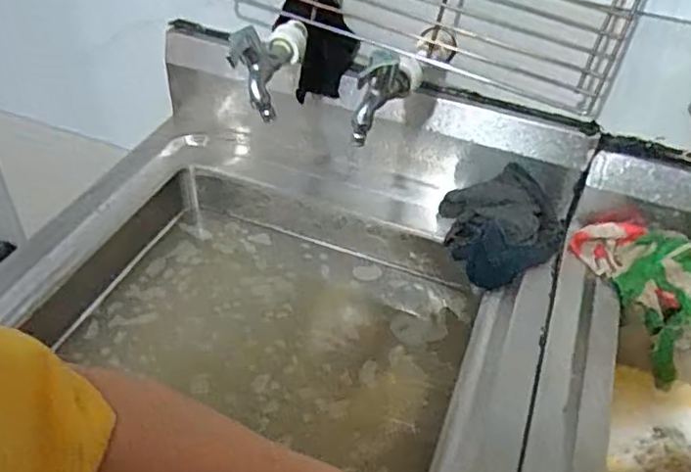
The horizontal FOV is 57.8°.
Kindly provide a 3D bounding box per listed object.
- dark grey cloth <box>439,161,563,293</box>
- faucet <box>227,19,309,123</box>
[{"bbox_3d":[0.205,-0.011,0.810,0.150,0.085,0.131,4,43,-1],"label":"dark grey cloth"},{"bbox_3d":[-0.085,-0.190,0.686,0.057,0.082,0.140,12,43,8],"label":"faucet"}]

